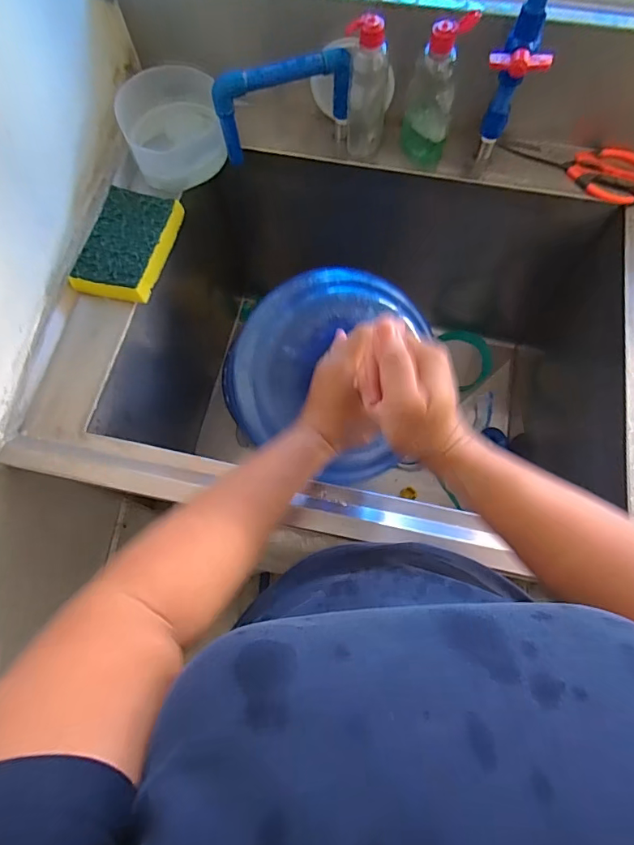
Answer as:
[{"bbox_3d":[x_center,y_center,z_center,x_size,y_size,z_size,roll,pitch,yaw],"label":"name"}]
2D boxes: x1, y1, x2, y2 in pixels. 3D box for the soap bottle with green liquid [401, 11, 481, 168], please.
[{"bbox_3d":[0.148,-0.411,0.581,0.068,0.168,0.053,10,71,4],"label":"soap bottle with green liquid"}]

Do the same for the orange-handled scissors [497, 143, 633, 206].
[{"bbox_3d":[0.350,-0.345,0.628,0.193,0.015,0.086,14,72,6],"label":"orange-handled scissors"}]

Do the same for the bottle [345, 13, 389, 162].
[{"bbox_3d":[0.062,-0.420,0.584,0.053,0.150,0.054,10,71,4],"label":"bottle"}]

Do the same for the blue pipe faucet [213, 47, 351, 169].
[{"bbox_3d":[-0.041,-0.403,0.595,0.167,0.112,0.029,-10,71,-3],"label":"blue pipe faucet"}]

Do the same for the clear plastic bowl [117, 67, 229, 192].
[{"bbox_3d":[-0.191,-0.400,0.628,0.135,0.080,0.114,-22,72,-7],"label":"clear plastic bowl"}]

